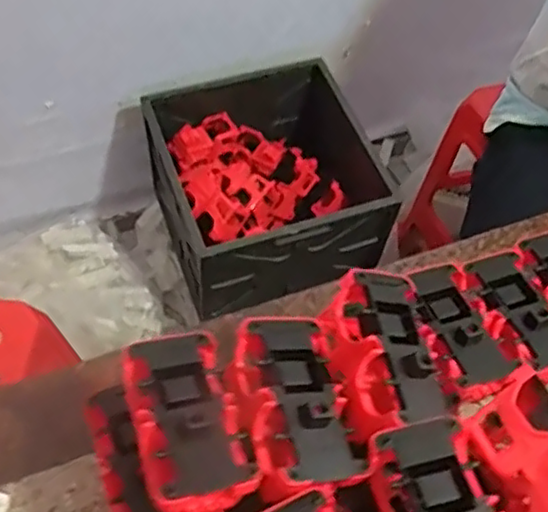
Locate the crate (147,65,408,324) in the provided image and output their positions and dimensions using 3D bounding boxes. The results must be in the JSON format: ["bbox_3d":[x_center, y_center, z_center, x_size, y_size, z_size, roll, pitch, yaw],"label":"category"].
[{"bbox_3d":[-0.008,-0.166,1.511,0.471,0.253,0.488,-15,54,-14],"label":"crate"}]

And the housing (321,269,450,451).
[{"bbox_3d":[0.096,0.094,0.607,0.088,0.066,0.157,-4,52,-6],"label":"housing"}]

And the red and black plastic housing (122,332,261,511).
[{"bbox_3d":[-0.072,0.131,0.544,0.079,0.044,0.153,-14,53,-13],"label":"red and black plastic housing"}]

